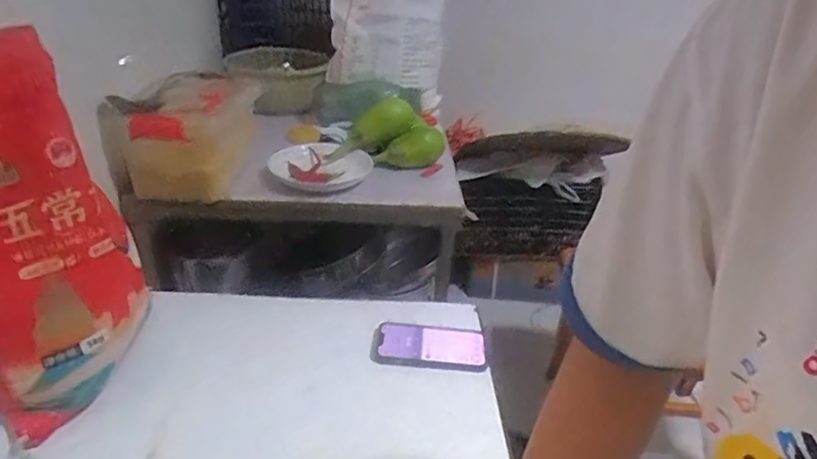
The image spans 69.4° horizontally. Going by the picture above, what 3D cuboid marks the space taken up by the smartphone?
[{"bbox_3d":[0.027,0.154,0.787,0.149,0.011,0.081,6,32,4],"label":"smartphone"}]

